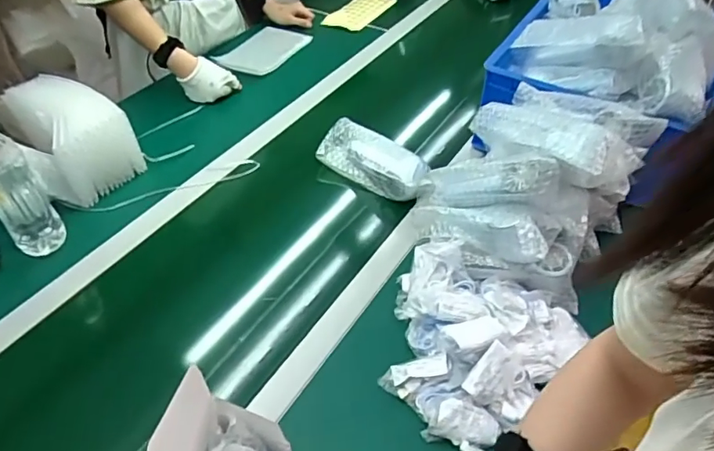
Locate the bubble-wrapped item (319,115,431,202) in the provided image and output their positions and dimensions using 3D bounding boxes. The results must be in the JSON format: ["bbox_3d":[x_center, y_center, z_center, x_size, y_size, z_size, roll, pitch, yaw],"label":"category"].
[{"bbox_3d":[0.031,-0.108,0.871,0.205,0.063,0.074,29,52,23],"label":"bubble-wrapped item"}]

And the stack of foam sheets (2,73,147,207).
[{"bbox_3d":[-0.472,-0.144,0.849,0.177,0.129,0.152,33,53,25],"label":"stack of foam sheets"}]

